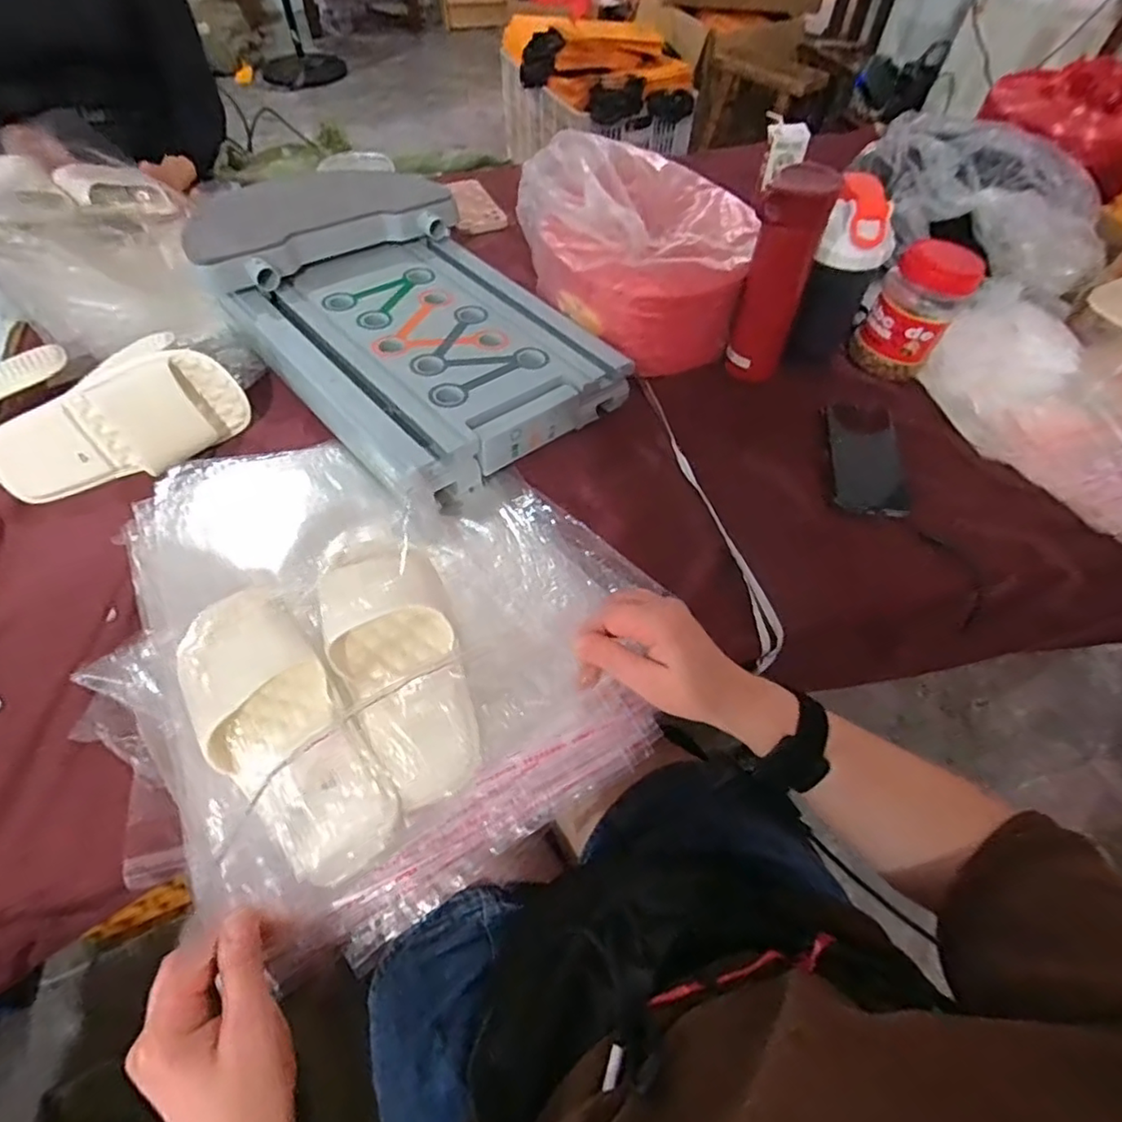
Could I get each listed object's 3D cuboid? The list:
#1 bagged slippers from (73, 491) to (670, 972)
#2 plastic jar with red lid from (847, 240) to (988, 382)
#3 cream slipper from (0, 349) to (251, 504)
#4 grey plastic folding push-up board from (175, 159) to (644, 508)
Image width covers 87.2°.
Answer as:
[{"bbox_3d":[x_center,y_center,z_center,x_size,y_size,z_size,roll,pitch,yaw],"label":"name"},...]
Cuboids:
[{"bbox_3d":[-0.126,0.086,0.466,0.405,0.073,0.304,-31,62,-21],"label":"bagged slippers"},{"bbox_3d":[0.430,-0.310,0.719,0.093,0.158,0.092,1,55,-1],"label":"plastic jar with red lid"},{"bbox_3d":[-0.455,-0.136,0.598,0.247,0.102,0.052,-24,30,-11],"label":"cream slipper"},{"bbox_3d":[-0.169,-0.289,0.676,0.307,0.112,0.424,-37,64,-24],"label":"grey plastic folding push-up board"}]

